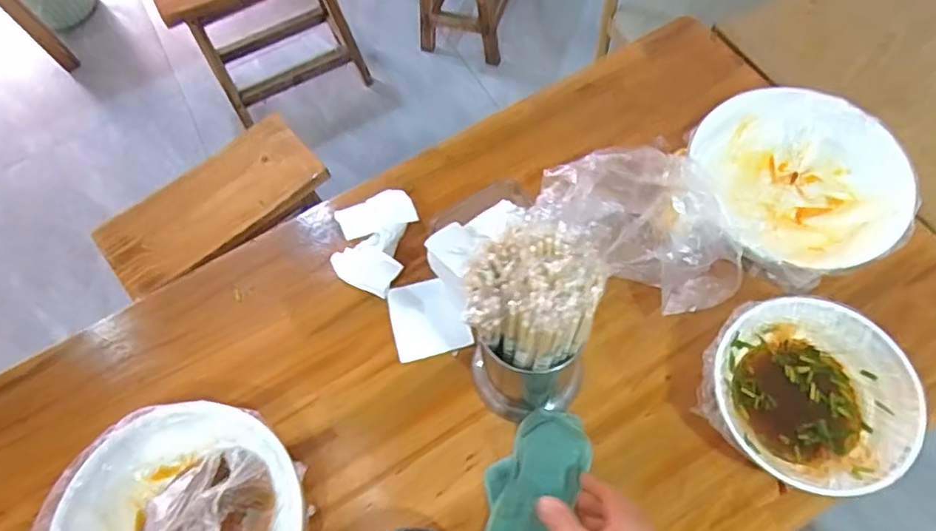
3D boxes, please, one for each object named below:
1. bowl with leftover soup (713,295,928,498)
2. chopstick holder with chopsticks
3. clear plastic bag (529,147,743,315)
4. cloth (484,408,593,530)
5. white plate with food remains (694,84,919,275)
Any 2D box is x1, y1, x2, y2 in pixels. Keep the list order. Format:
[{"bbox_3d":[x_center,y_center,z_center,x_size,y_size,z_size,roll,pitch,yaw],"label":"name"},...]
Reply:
[{"bbox_3d":[0.332,0.132,0.597,0.178,0.087,0.177,-1,66,3],"label":"bowl with leftover soup"},{"bbox_3d":[0.056,0.065,0.541,0.102,0.265,0.105,-1,66,3],"label":"chopstick holder with chopsticks"},{"bbox_3d":[0.199,-0.052,0.670,0.237,0.109,0.123,39,73,18],"label":"clear plastic bag"},{"bbox_3d":[0.070,0.223,0.596,0.093,0.039,0.157,16,69,7],"label":"cloth"},{"bbox_3d":[0.390,-0.101,0.706,0.242,0.062,0.233,-1,68,2],"label":"white plate with food remains"}]

